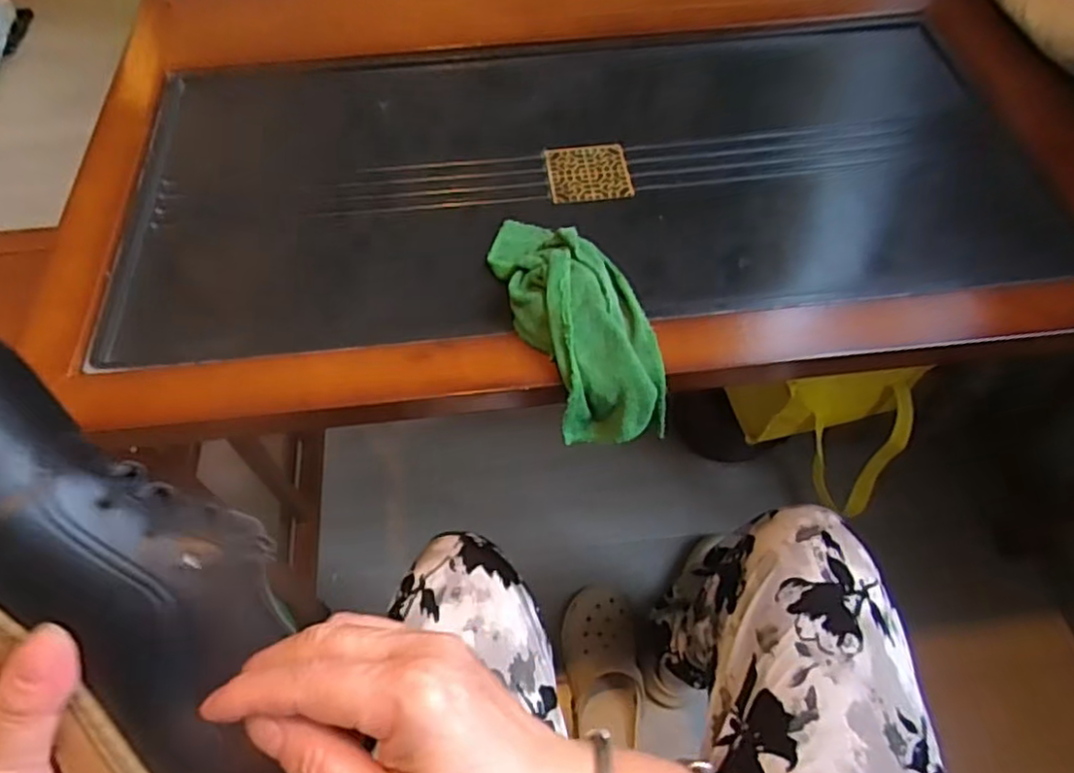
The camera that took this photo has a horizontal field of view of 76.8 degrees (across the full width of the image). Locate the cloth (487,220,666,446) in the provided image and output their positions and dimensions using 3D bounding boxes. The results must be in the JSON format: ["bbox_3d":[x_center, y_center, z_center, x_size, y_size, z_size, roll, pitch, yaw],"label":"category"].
[{"bbox_3d":[0.026,-0.053,0.484,0.081,0.066,0.189,-20,60,-11],"label":"cloth"}]

